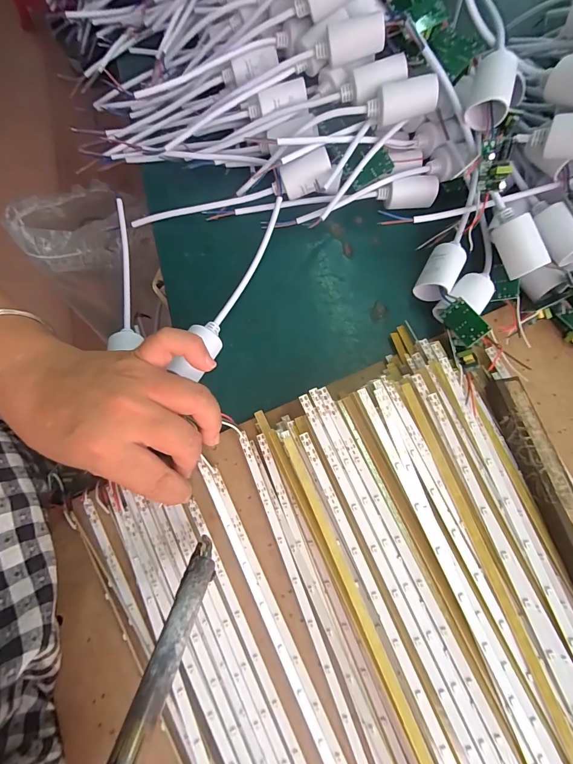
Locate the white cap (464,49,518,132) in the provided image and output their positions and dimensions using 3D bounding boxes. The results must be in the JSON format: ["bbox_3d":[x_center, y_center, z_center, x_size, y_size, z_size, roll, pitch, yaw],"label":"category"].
[{"bbox_3d":[0.154,-0.217,0.263,0.033,0.025,0.045,11,84,2],"label":"white cap"}]

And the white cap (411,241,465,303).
[{"bbox_3d":[0.128,-0.090,0.295,0.027,0.029,0.045,29,72,8],"label":"white cap"}]

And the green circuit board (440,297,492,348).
[{"bbox_3d":[0.136,-0.046,0.268,0.004,0.020,0.037,15,42,-43],"label":"green circuit board"}]

